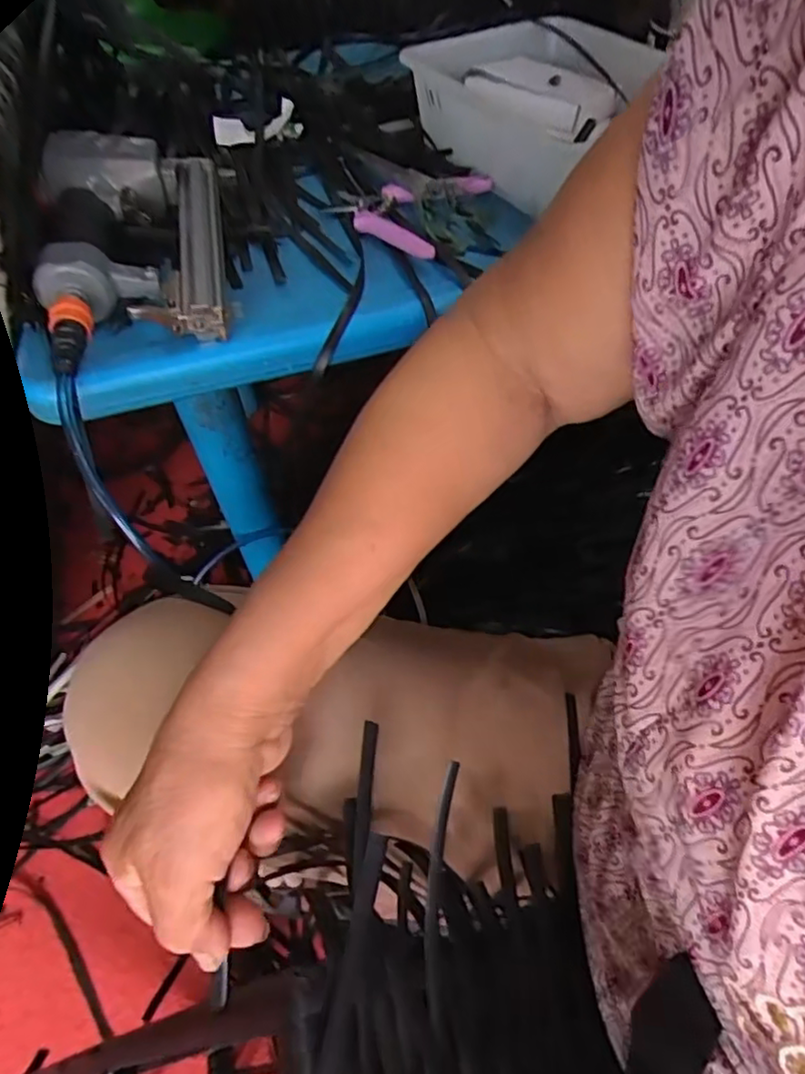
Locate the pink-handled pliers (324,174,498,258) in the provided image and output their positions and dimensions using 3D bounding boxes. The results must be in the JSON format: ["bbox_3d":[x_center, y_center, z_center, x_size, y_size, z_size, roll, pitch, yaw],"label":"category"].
[{"bbox_3d":[-0.006,-0.300,0.572,0.135,0.016,0.134,22,57,16],"label":"pink-handled pliers"}]

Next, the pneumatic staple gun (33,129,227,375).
[{"bbox_3d":[-0.213,-0.228,0.501,0.135,0.061,0.255,-11,54,-7],"label":"pneumatic staple gun"}]

